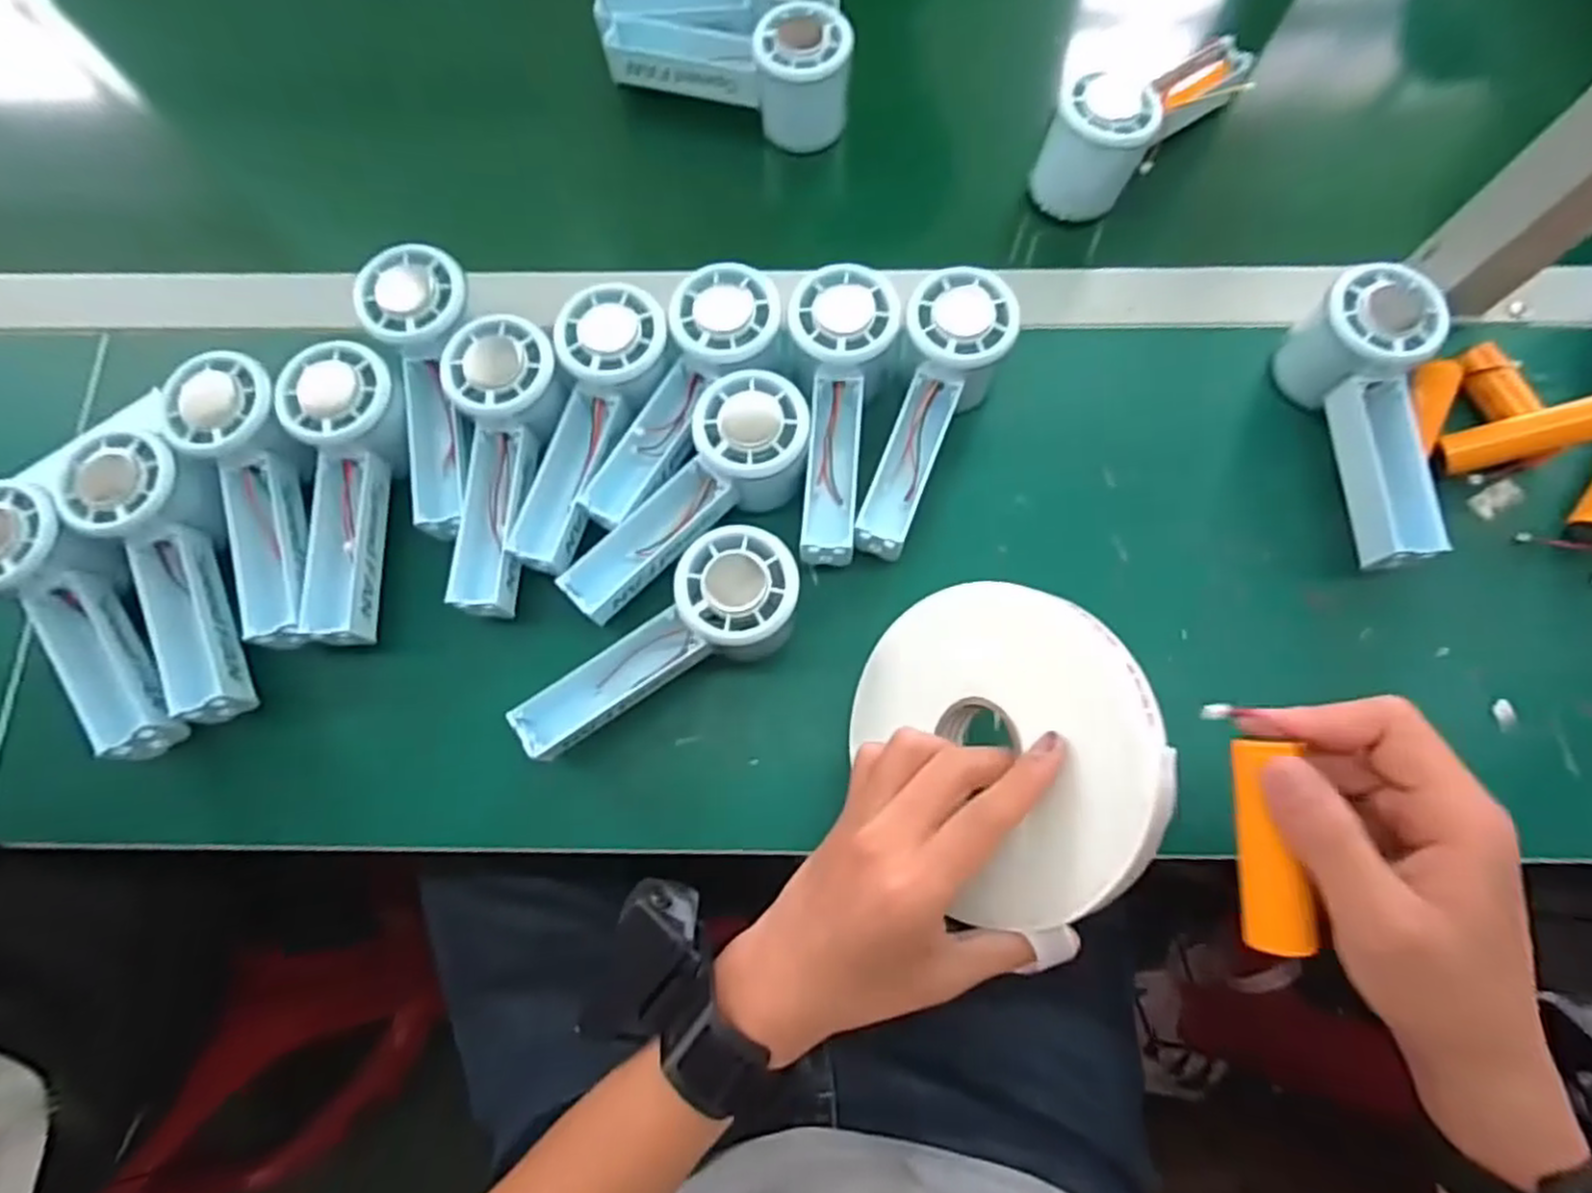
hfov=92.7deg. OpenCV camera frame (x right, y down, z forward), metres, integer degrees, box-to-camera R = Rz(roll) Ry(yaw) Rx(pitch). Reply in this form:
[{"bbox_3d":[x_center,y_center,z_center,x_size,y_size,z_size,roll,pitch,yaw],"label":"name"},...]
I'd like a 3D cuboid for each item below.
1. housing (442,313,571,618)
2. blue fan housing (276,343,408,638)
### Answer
[{"bbox_3d":[-0.154,-0.068,0.392,0.053,0.030,0.150,4,90,2],"label":"housing"},{"bbox_3d":[-0.234,-0.053,0.390,0.054,0.032,0.150,0,90,1],"label":"blue fan housing"}]

